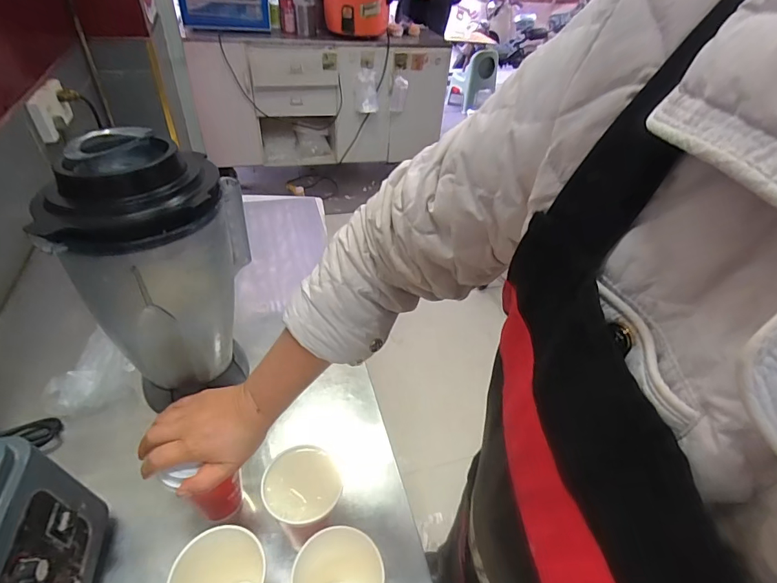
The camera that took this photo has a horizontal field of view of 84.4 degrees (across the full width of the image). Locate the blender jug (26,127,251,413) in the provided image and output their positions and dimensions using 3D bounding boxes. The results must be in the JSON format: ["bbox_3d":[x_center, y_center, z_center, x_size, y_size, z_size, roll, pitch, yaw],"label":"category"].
[{"bbox_3d":[-0.271,-0.003,0.534,0.147,0.344,0.134,-2,42,-9],"label":"blender jug"}]

